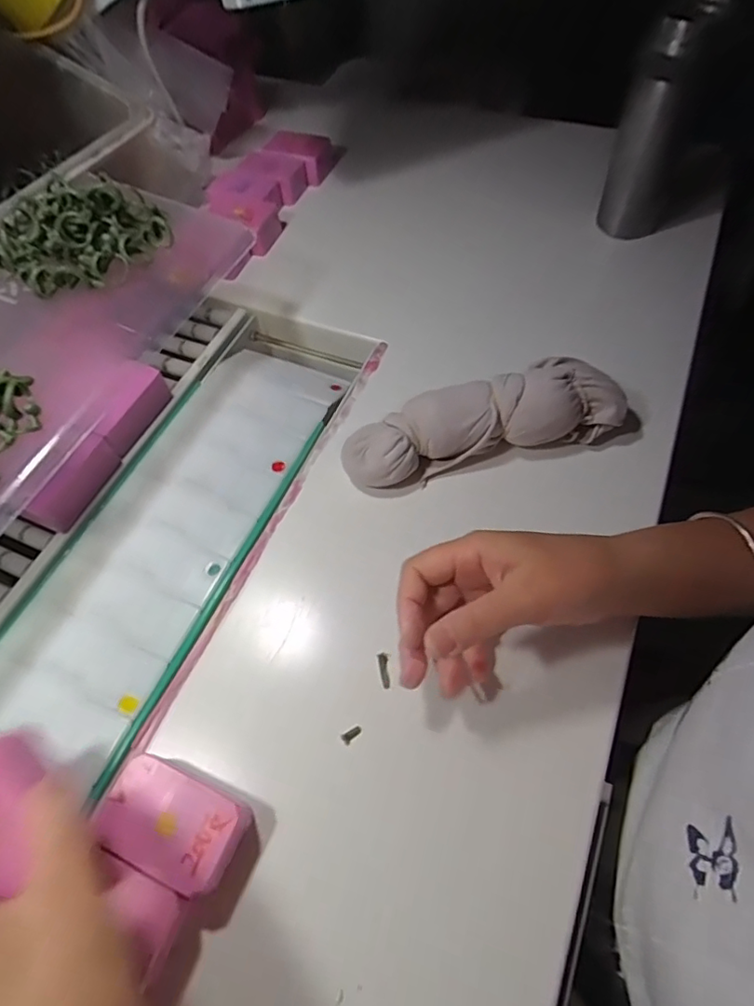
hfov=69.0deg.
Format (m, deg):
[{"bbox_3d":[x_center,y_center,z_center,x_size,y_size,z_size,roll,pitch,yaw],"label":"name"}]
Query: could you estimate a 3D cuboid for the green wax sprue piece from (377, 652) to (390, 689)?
[{"bbox_3d":[0.005,0.106,0.348,0.007,0.004,0.021,-6,61,-3],"label":"green wax sprue piece"}]

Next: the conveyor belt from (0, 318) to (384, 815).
[{"bbox_3d":[-0.228,0.173,0.305,0.126,0.030,0.855,21,63,11],"label":"conveyor belt"}]

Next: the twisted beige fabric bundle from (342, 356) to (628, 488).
[{"bbox_3d":[0.080,-0.063,0.419,0.214,0.055,0.062,-13,60,-6],"label":"twisted beige fabric bundle"}]

